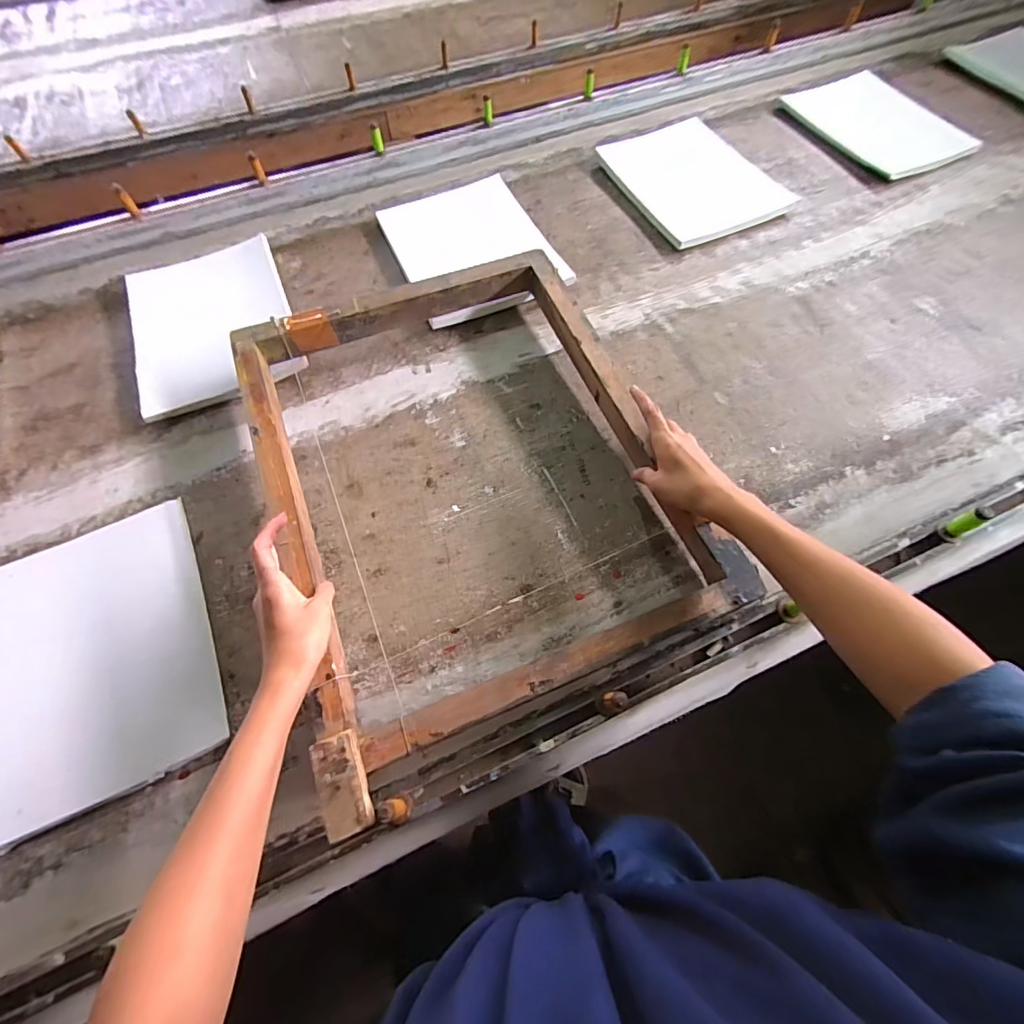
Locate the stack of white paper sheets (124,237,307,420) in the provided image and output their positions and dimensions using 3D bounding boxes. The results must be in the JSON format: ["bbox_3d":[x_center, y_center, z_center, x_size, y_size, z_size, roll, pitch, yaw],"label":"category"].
[{"bbox_3d":[-0.403,-0.255,0.644,0.197,0.033,0.263,-21,64,-10],"label":"stack of white paper sheets"}]

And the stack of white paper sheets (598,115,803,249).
[{"bbox_3d":[0.288,-0.542,0.772,0.213,0.014,0.295,-20,64,-9],"label":"stack of white paper sheets"}]

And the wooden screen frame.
[{"bbox_3d":[-0.046,-0.051,0.499,0.393,0.048,0.530,-20,64,-9],"label":"wooden screen frame"}]

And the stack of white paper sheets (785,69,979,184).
[{"bbox_3d":[0.634,-0.686,0.842,0.169,0.023,0.294,-27,63,2],"label":"stack of white paper sheets"}]

